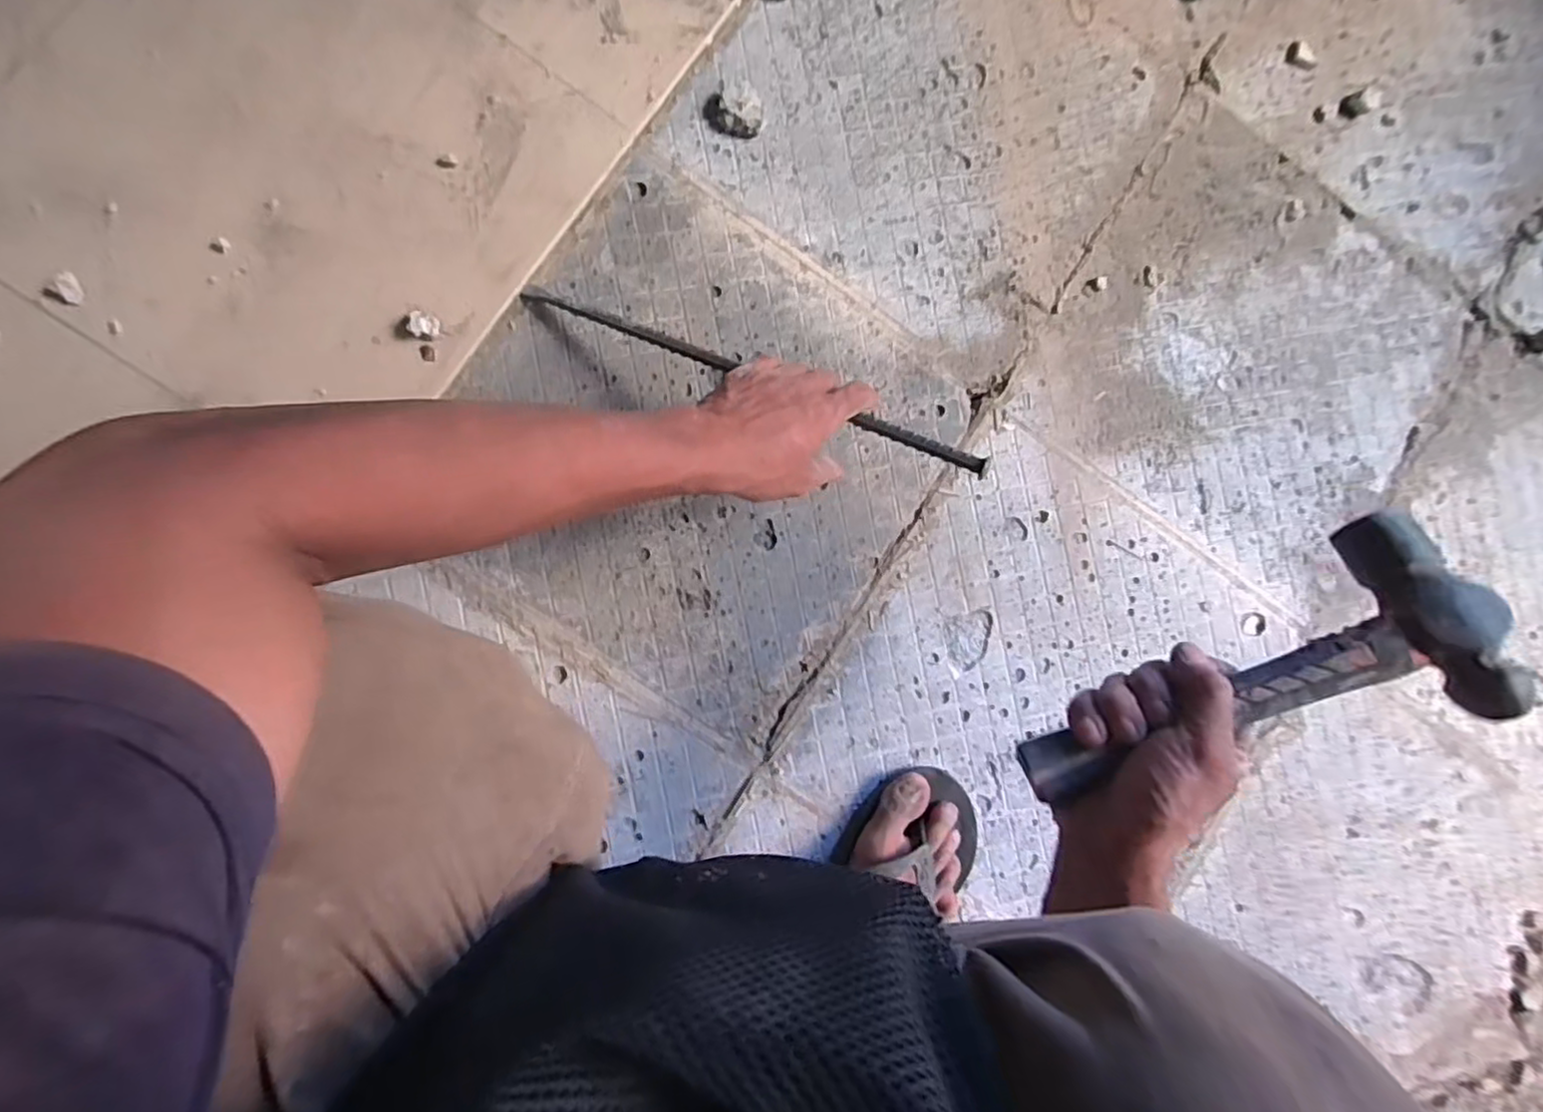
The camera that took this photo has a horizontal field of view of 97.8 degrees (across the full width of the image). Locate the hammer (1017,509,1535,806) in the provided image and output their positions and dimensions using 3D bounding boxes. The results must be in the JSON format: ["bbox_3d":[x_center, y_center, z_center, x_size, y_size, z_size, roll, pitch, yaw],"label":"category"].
[{"bbox_3d":[0.269,0.087,0.371,0.246,0.042,0.108,-34,70,4],"label":"hammer"}]

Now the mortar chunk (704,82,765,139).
[{"bbox_3d":[-0.032,-0.396,0.594,0.050,0.019,0.037,12,87,-9],"label":"mortar chunk"}]

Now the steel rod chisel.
[{"bbox_3d":[-0.027,-0.141,0.511,0.398,0.014,0.013,25,85,15],"label":"steel rod chisel"}]

